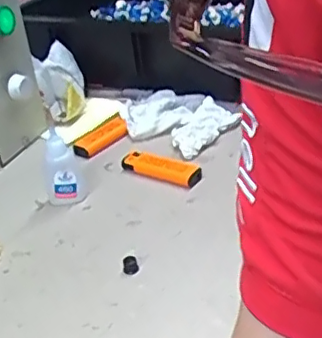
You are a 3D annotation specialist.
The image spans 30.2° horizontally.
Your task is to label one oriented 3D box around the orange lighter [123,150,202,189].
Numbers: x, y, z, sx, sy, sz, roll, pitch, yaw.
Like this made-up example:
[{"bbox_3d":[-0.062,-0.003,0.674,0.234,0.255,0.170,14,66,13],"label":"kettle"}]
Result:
[{"bbox_3d":[0.000,-0.001,0.571,0.081,0.016,0.020,16,38,31],"label":"orange lighter"}]

